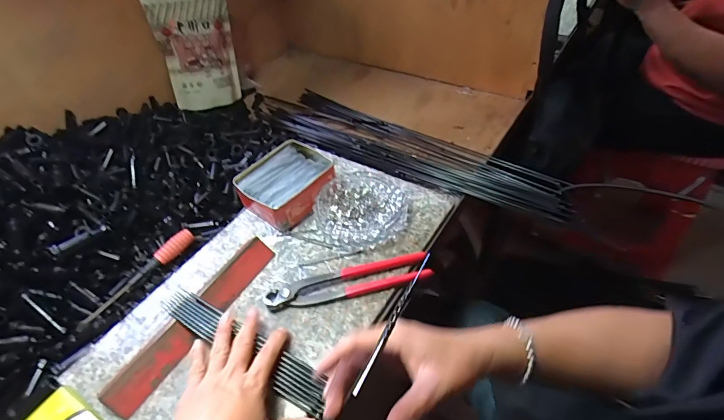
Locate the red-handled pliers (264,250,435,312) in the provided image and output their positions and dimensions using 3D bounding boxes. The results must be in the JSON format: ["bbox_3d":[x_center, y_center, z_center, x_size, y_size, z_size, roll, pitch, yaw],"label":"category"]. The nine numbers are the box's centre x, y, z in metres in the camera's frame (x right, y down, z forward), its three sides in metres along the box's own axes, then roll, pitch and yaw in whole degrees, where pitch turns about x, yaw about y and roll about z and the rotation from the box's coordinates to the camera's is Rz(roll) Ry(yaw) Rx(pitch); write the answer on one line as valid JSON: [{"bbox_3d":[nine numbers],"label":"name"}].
[{"bbox_3d":[-0.016,0.083,0.468,0.194,0.017,0.044,-11,47,-4],"label":"red-handled pliers"}]

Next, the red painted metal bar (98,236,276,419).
[{"bbox_3d":[-0.187,0.121,0.448,0.031,0.030,0.230,20,53,22],"label":"red painted metal bar"}]

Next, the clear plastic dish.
[{"bbox_3d":[-0.001,-0.001,0.535,0.121,0.028,0.118,-3,47,3],"label":"clear plastic dish"}]

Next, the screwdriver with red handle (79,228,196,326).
[{"bbox_3d":[-0.285,0.080,0.501,0.020,0.019,0.158,28,56,27],"label":"screwdriver with red handle"}]

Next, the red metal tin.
[{"bbox_3d":[-0.107,-0.040,0.572,0.105,0.045,0.131,29,56,28],"label":"red metal tin"}]

